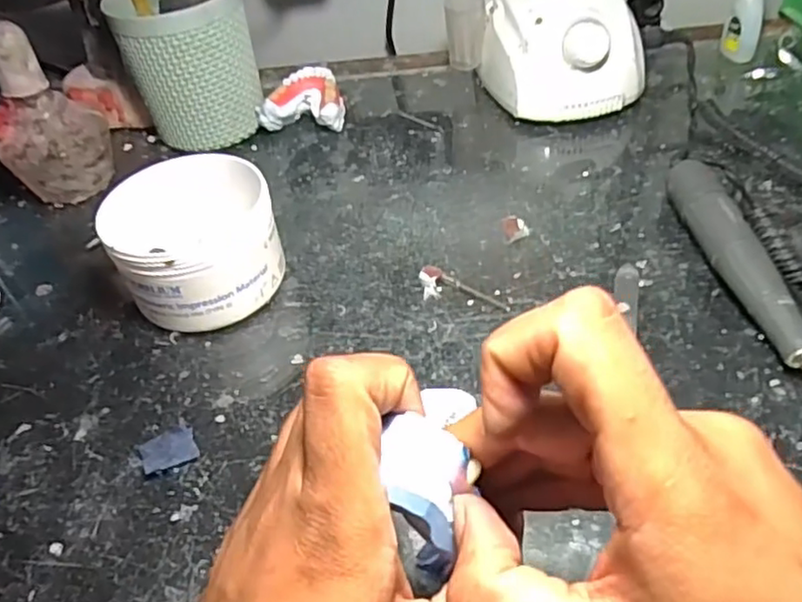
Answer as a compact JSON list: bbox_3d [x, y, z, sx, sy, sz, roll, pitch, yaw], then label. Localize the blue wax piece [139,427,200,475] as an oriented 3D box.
[{"bbox_3d":[-0.111,0.071,0.312,0.026,0.004,0.020,-18,45,-10],"label":"blue wax piece"}]

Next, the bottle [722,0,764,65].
[{"bbox_3d":[0.270,-0.227,0.508,0.026,0.083,0.017,14,48,20],"label":"bottle"}]

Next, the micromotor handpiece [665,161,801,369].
[{"bbox_3d":[0.180,-0.015,0.342,0.025,0.031,0.165,-8,44,-1],"label":"micromotor handpiece"}]

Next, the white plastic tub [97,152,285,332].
[{"bbox_3d":[-0.113,-0.033,0.370,0.088,0.073,0.078,-14,45,-6],"label":"white plastic tub"}]

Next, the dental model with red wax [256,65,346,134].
[{"bbox_3d":[-0.074,-0.155,0.519,0.063,0.035,0.051,3,45,11],"label":"dental model with red wax"}]

